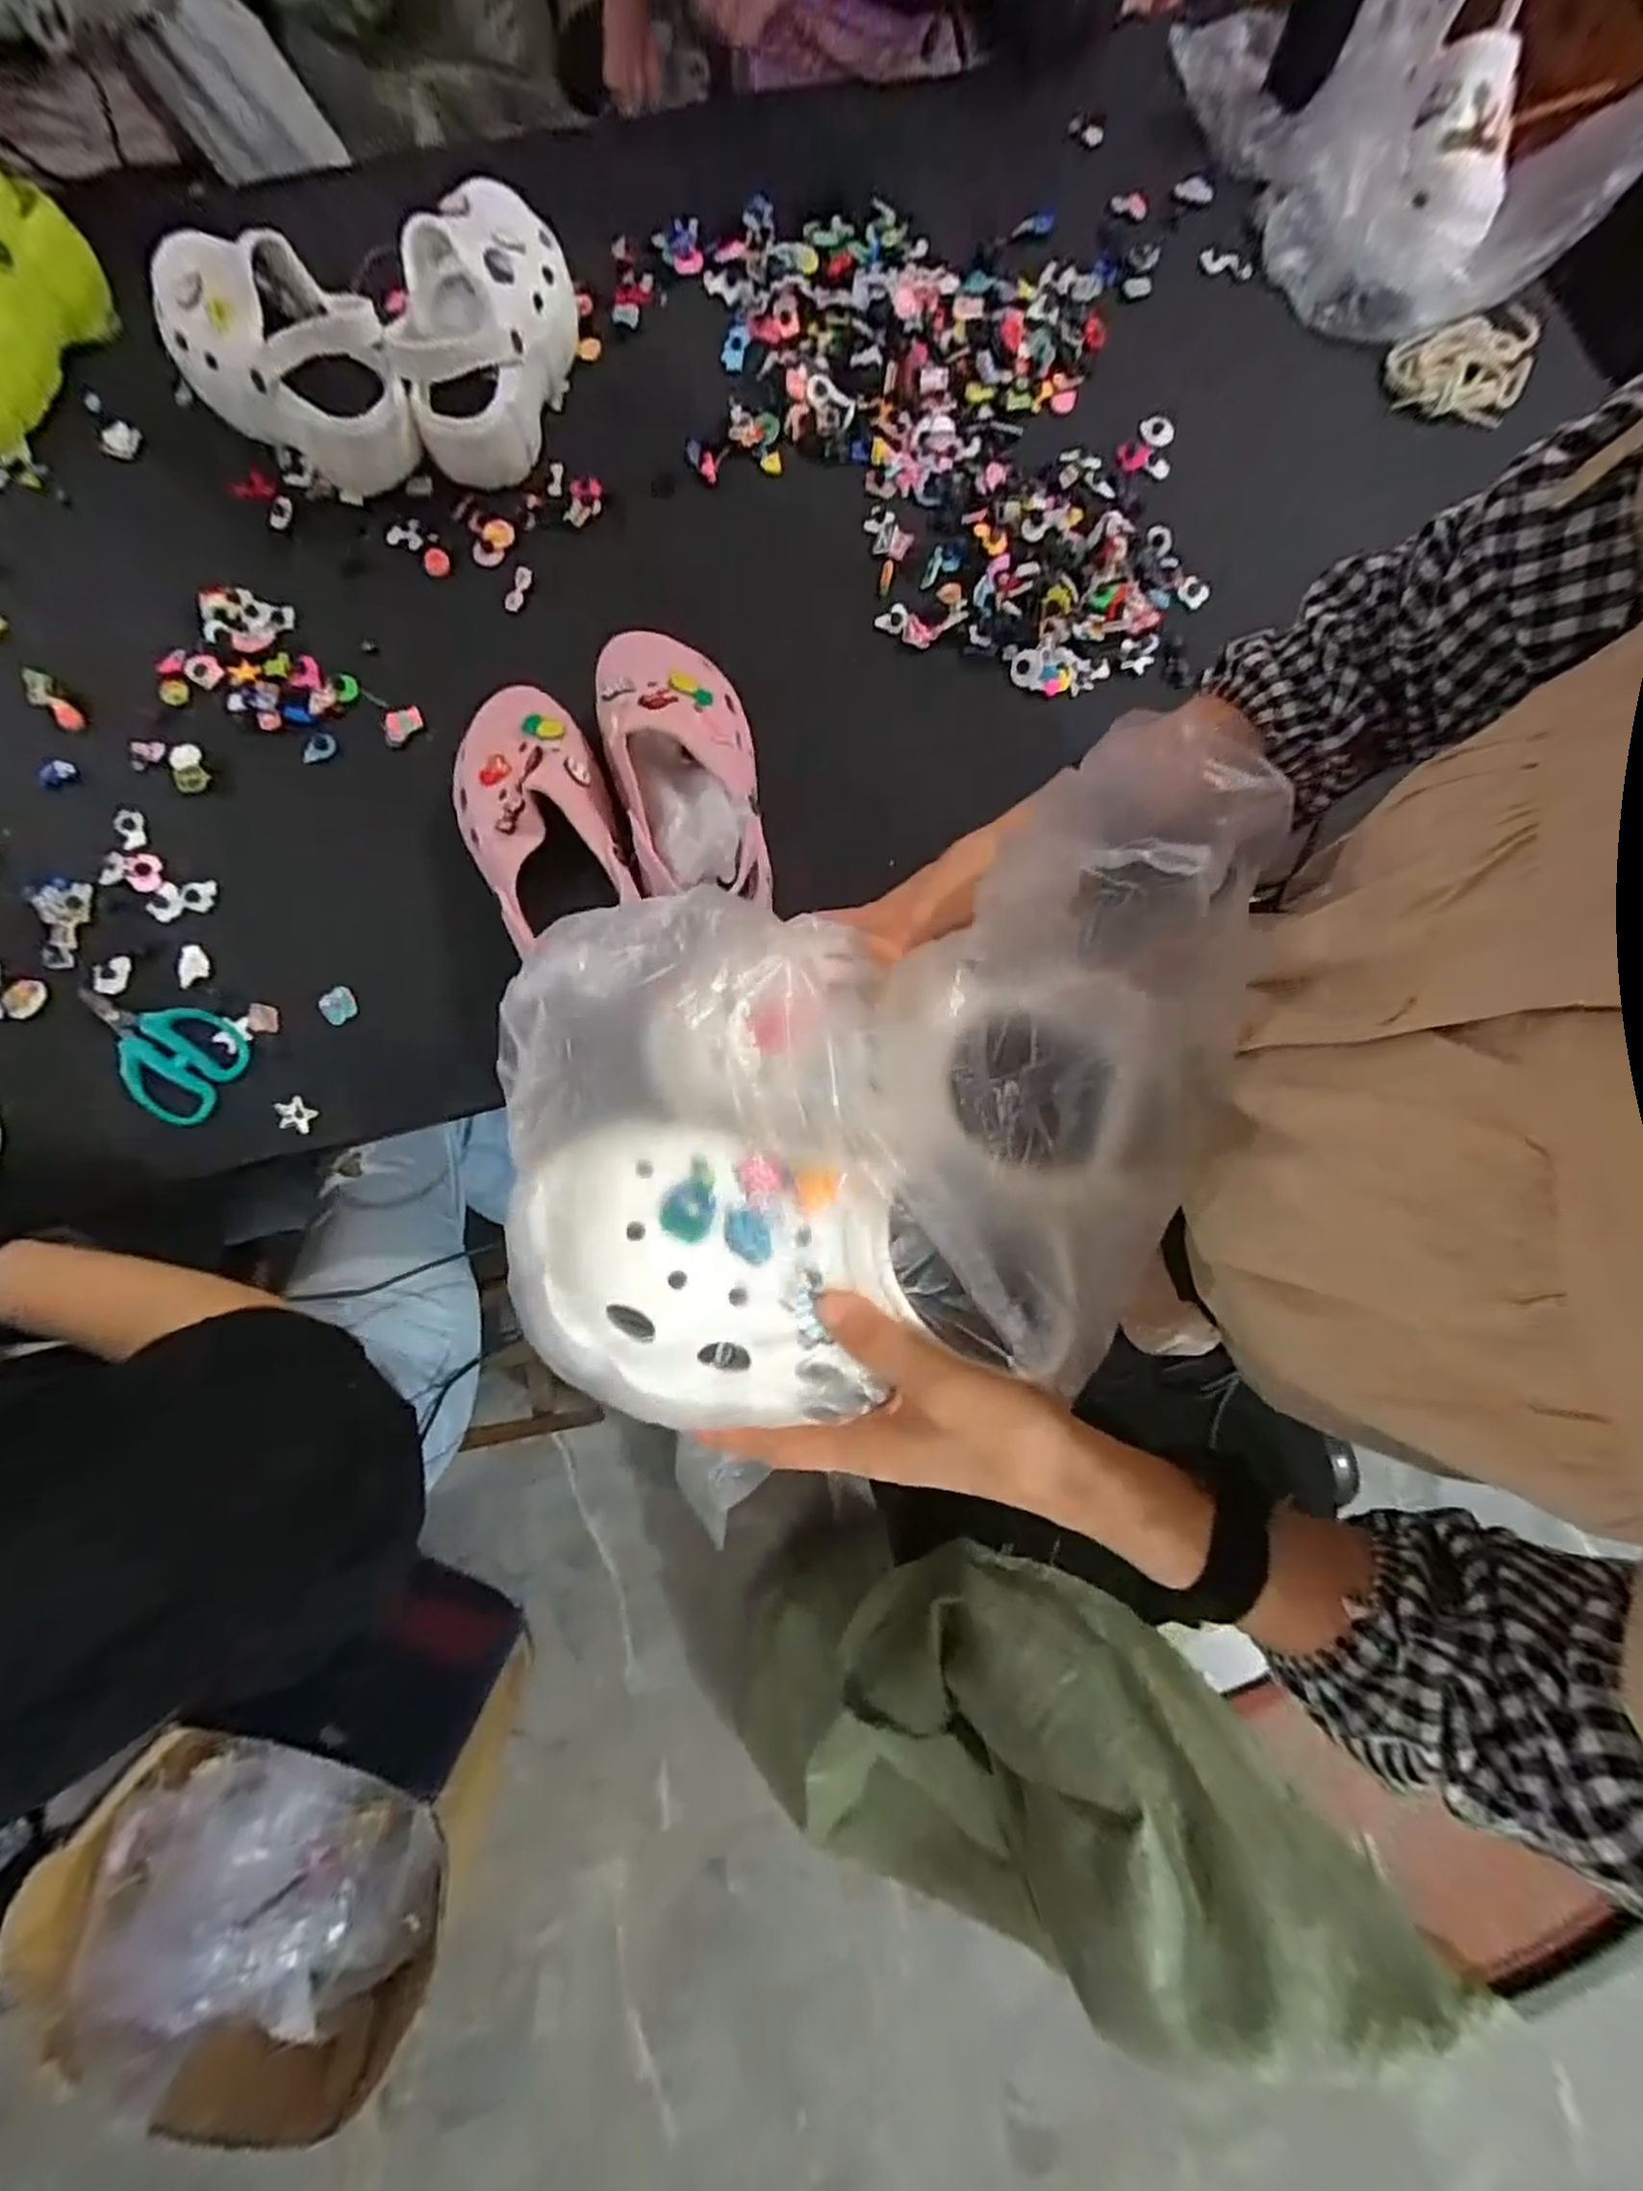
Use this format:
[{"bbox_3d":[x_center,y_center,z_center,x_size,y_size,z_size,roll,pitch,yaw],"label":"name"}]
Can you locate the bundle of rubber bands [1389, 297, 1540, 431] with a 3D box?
[{"bbox_3d":[0.620,-0.714,0.730,0.119,0.023,0.111,21,79,3],"label":"bundle of rubber bands"}]

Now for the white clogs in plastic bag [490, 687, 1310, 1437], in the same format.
[{"bbox_3d":[0.040,0.005,0.325,0.340,0.089,0.227,-22,80,-5],"label":"white clogs in plastic bag"}]

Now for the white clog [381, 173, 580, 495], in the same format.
[{"bbox_3d":[-0.290,-0.681,0.670,0.107,0.108,0.235,5,79,0],"label":"white clog"}]

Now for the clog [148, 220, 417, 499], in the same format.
[{"bbox_3d":[-0.456,-0.624,0.648,0.231,0.114,0.122,40,81,6],"label":"clog"}]

